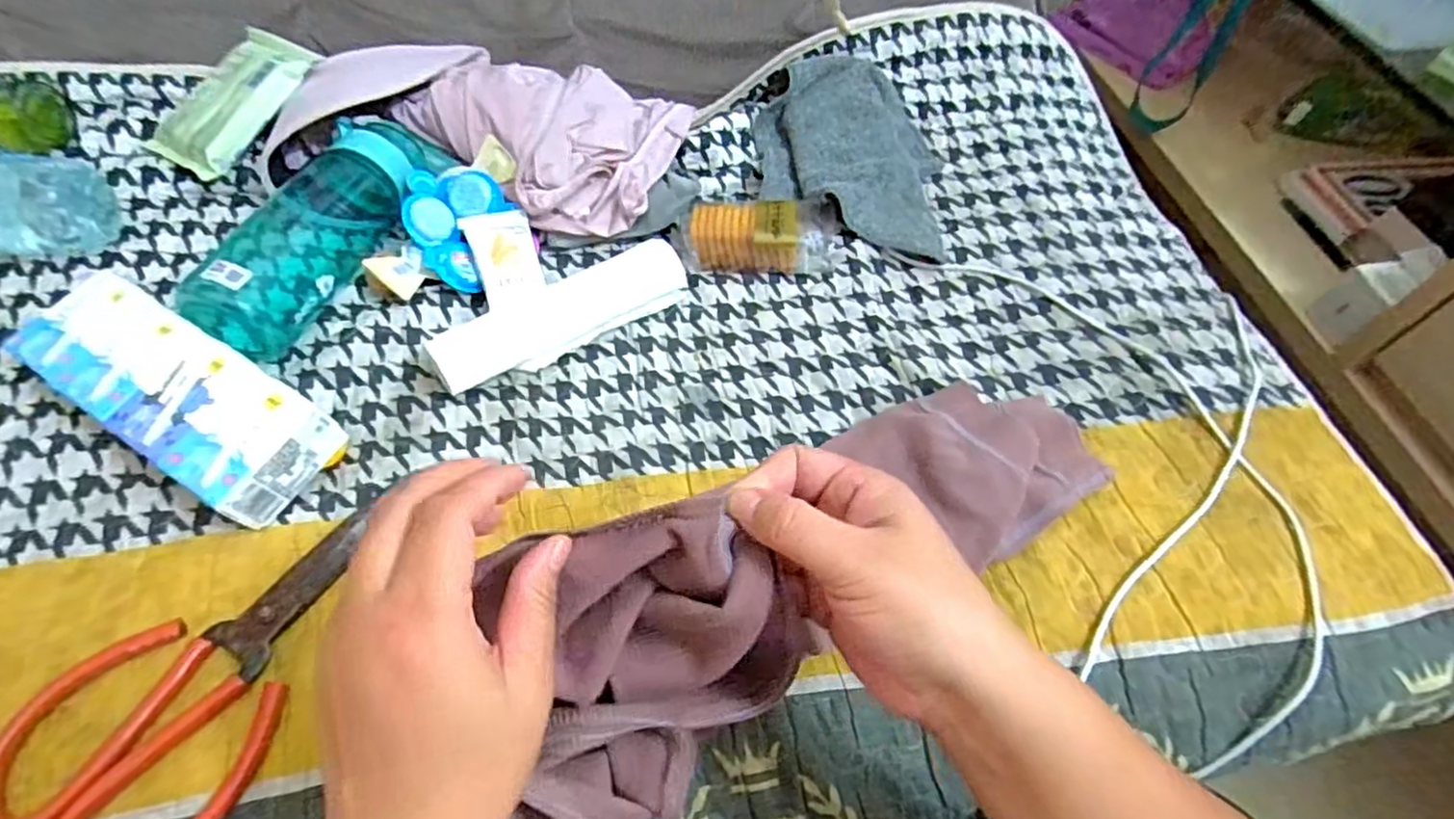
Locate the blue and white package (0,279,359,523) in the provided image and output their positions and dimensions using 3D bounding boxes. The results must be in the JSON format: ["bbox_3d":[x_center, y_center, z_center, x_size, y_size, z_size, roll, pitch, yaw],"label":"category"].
[{"bbox_3d":[-0.336,-0.012,0.418,0.209,0.043,0.074,29,59,15],"label":"blue and white package"}]

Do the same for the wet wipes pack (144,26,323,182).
[{"bbox_3d":[-0.395,-0.249,0.552,0.089,0.018,0.132,27,78,18],"label":"wet wipes pack"}]

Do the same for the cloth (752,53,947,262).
[{"bbox_3d":[0.106,-0.231,0.597,0.165,0.035,0.212,10,56,3],"label":"cloth"}]

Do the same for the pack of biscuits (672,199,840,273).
[{"bbox_3d":[0.023,-0.139,0.554,0.129,0.042,0.055,3,56,-2],"label":"pack of biscuits"}]

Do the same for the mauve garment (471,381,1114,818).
[{"bbox_3d":[0.062,0.052,0.347,0.349,0.122,0.116,-19,57,-28],"label":"mauve garment"}]

